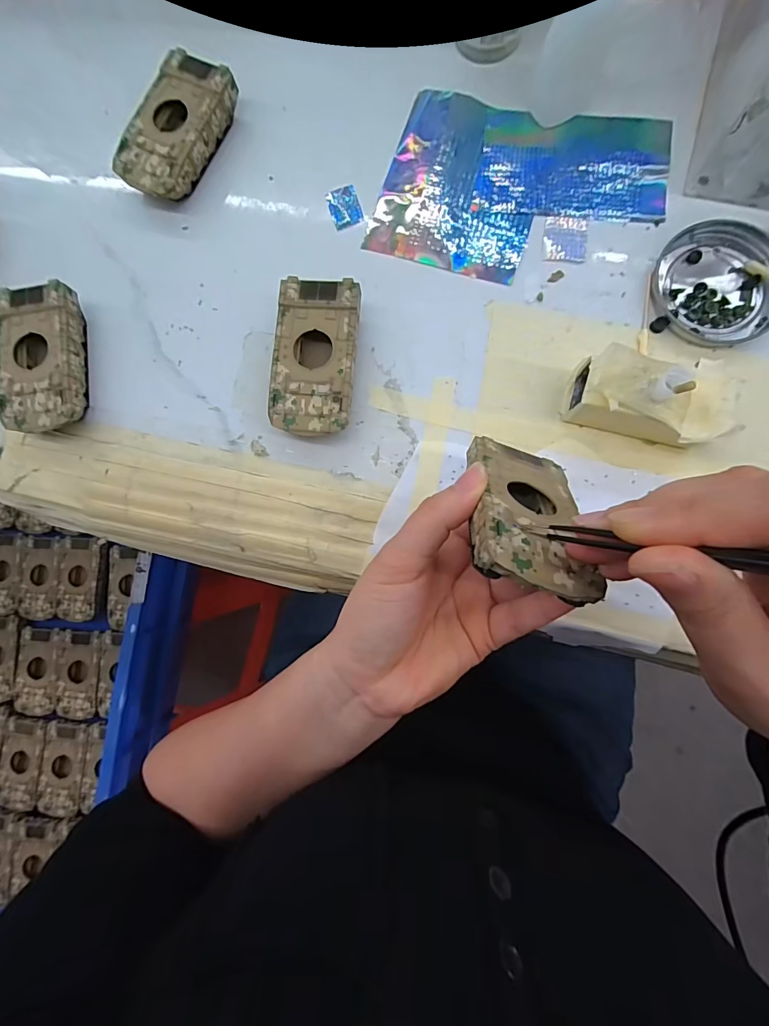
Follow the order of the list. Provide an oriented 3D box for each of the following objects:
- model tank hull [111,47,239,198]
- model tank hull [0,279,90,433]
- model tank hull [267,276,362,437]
[{"bbox_3d":[-0.146,-0.266,0.295,0.051,0.025,0.095,30,89,7],"label":"model tank hull"},{"bbox_3d":[-0.229,-0.102,0.285,0.049,0.027,0.093,-5,85,5],"label":"model tank hull"},{"bbox_3d":[-0.043,-0.097,0.271,0.050,0.025,0.096,5,86,5],"label":"model tank hull"}]

